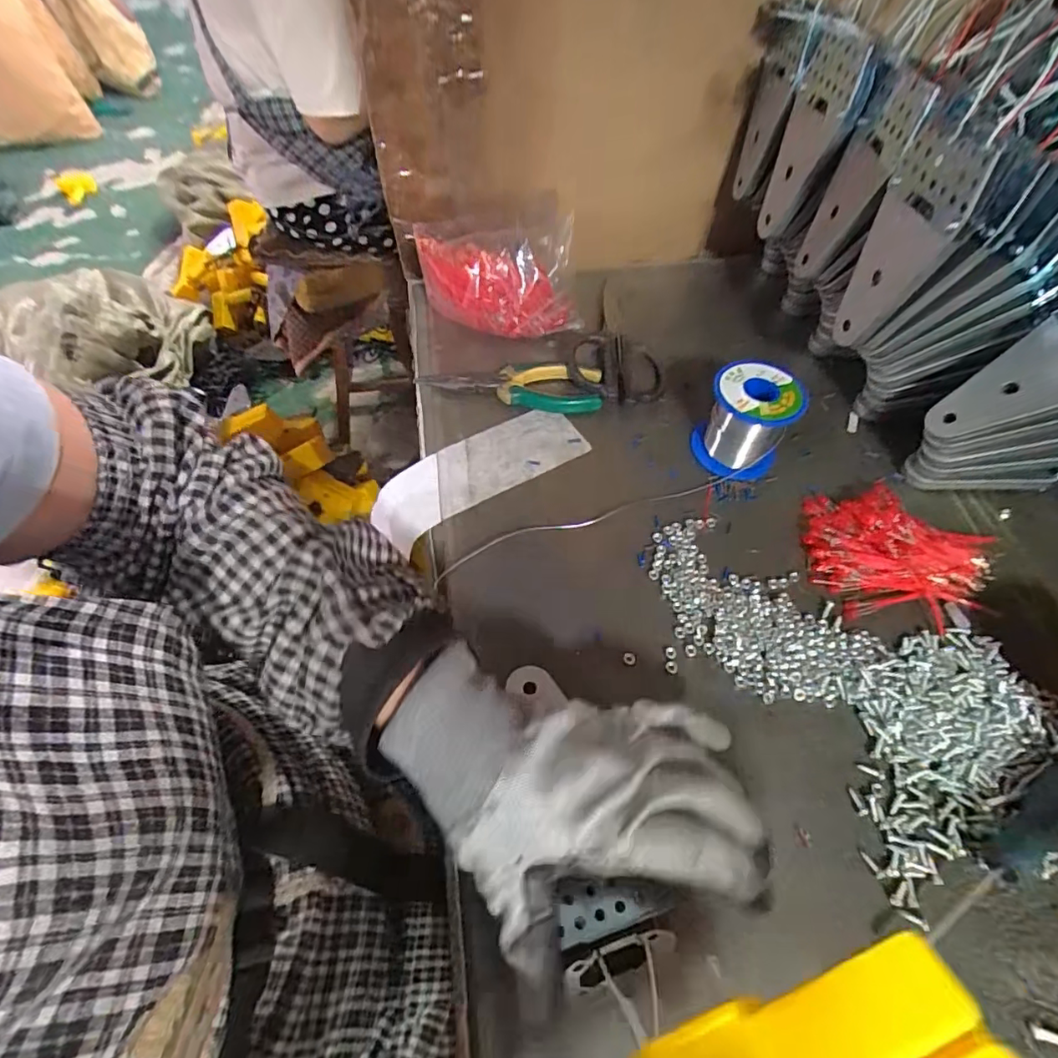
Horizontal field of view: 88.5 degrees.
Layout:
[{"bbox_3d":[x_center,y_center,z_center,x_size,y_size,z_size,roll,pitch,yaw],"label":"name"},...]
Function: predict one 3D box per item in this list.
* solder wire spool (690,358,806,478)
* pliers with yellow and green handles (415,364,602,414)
[{"bbox_3d":[0.162,-0.081,0.407,0.062,0.063,0.057,1,57,-1],"label":"solder wire spool"},{"bbox_3d":[-0.018,-0.122,0.455,0.154,0.017,0.045,6,57,3],"label":"pliers with yellow and green handles"}]

